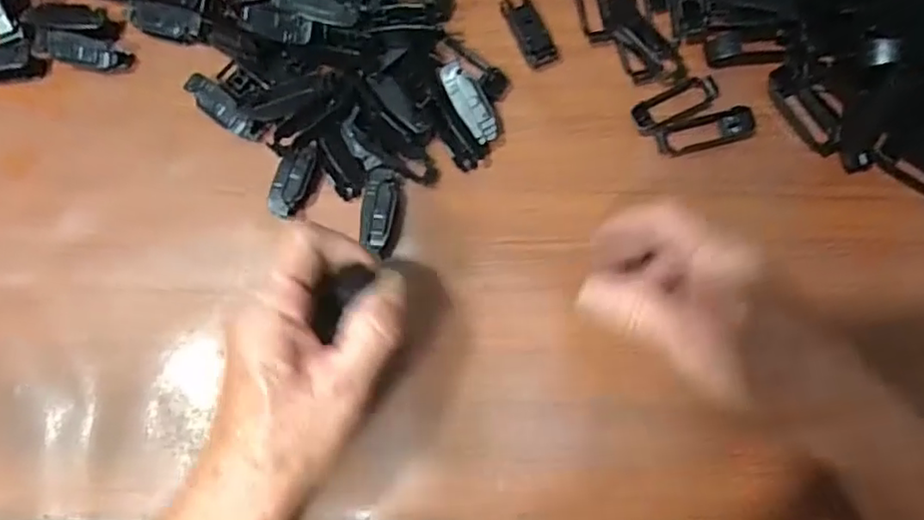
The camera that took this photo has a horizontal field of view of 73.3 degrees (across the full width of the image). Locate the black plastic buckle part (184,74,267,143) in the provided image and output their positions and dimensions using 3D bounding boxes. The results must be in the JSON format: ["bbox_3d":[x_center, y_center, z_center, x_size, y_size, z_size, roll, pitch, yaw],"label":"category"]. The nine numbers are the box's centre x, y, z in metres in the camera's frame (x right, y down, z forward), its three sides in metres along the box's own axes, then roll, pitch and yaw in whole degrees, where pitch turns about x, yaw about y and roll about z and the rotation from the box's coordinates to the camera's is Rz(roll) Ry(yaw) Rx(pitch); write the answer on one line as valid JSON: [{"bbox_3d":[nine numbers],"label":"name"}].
[{"bbox_3d":[-0.138,-0.087,0.360,0.050,0.014,0.016,39,82,7],"label":"black plastic buckle part"}]

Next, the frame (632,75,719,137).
[{"bbox_3d":[0.126,-0.092,0.365,0.055,0.004,0.020,-27,80,-5],"label":"frame"}]

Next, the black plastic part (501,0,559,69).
[{"bbox_3d":[0.041,-0.141,0.375,0.023,0.015,0.045,-22,79,-4],"label":"black plastic part"}]

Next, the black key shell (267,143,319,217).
[{"bbox_3d":[-0.095,-0.046,0.348,0.018,0.011,0.043,20,80,4],"label":"black key shell"}]

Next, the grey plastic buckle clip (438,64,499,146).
[{"bbox_3d":[0.004,-0.089,0.353,0.018,0.004,0.048,-29,91,-6],"label":"grey plastic buckle clip"}]

